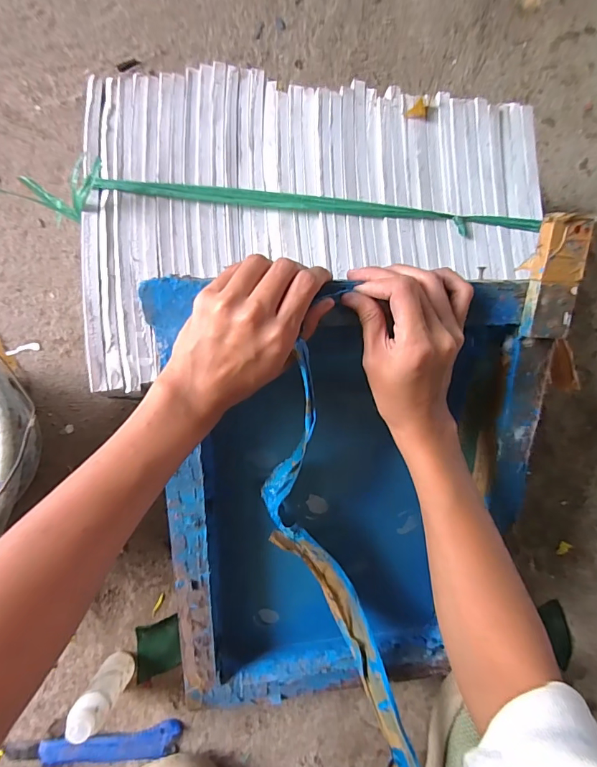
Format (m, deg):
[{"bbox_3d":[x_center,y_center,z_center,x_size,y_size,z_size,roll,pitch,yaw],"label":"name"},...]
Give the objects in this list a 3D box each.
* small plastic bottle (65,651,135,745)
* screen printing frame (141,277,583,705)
[{"bbox_3d":[-0.180,0.284,0.388,0.031,0.096,0.025,25,81,-3],"label":"small plastic bottle"},{"bbox_3d":[0.045,0.112,0.373,0.299,0.054,0.391,-1,109,-6],"label":"screen printing frame"}]

